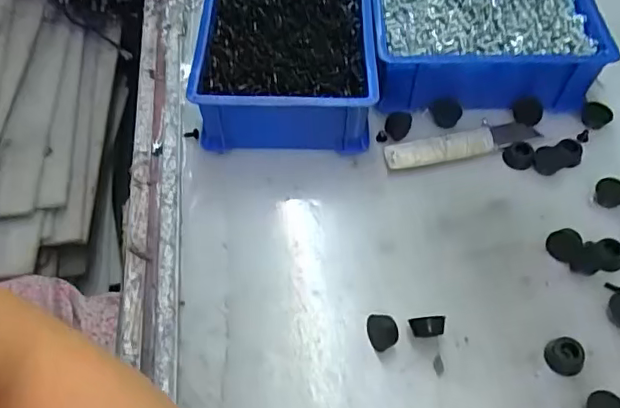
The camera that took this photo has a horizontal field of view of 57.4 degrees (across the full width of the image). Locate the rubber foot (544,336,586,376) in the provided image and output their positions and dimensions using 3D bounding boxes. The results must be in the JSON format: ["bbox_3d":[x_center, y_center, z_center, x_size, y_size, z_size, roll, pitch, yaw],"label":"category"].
[{"bbox_3d":[0.168,0.100,0.374,0.020,0.013,0.022,-1,56,1],"label":"rubber foot"}]

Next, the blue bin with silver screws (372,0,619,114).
[{"bbox_3d":[0.151,-0.158,0.516,0.192,0.063,0.157,-2,56,0],"label":"blue bin with silver screws"}]

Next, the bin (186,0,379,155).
[{"bbox_3d":[-0.019,-0.141,0.505,0.145,0.065,0.200,1,56,2],"label":"bin"}]

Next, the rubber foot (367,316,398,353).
[{"bbox_3d":[0.048,0.087,0.379,0.018,0.018,0.021,-5,56,-2],"label":"rubber foot"}]

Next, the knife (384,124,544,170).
[{"bbox_3d":[0.128,-0.051,0.478,0.135,0.009,0.025,-13,56,-7],"label":"knife"}]

